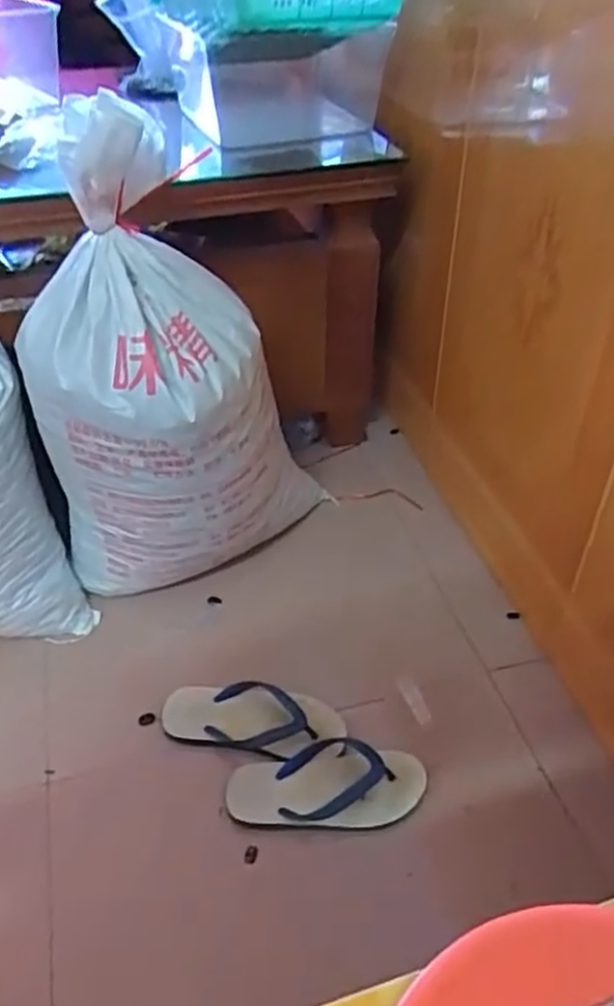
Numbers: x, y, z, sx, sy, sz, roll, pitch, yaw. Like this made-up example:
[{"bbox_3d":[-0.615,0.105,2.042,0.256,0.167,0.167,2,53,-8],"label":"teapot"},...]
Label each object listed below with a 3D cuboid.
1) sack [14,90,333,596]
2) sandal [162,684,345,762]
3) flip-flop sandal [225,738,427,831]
[{"bbox_3d":[-0.196,-0.171,1.001,0.265,0.611,0.310,23,47,25],"label":"sack"},{"bbox_3d":[-0.073,0.283,0.961,0.238,0.053,0.100,4,42,6],"label":"sandal"},{"bbox_3d":[0.024,0.342,0.892,0.242,0.050,0.101,-3,41,-2],"label":"flip-flop sandal"}]

